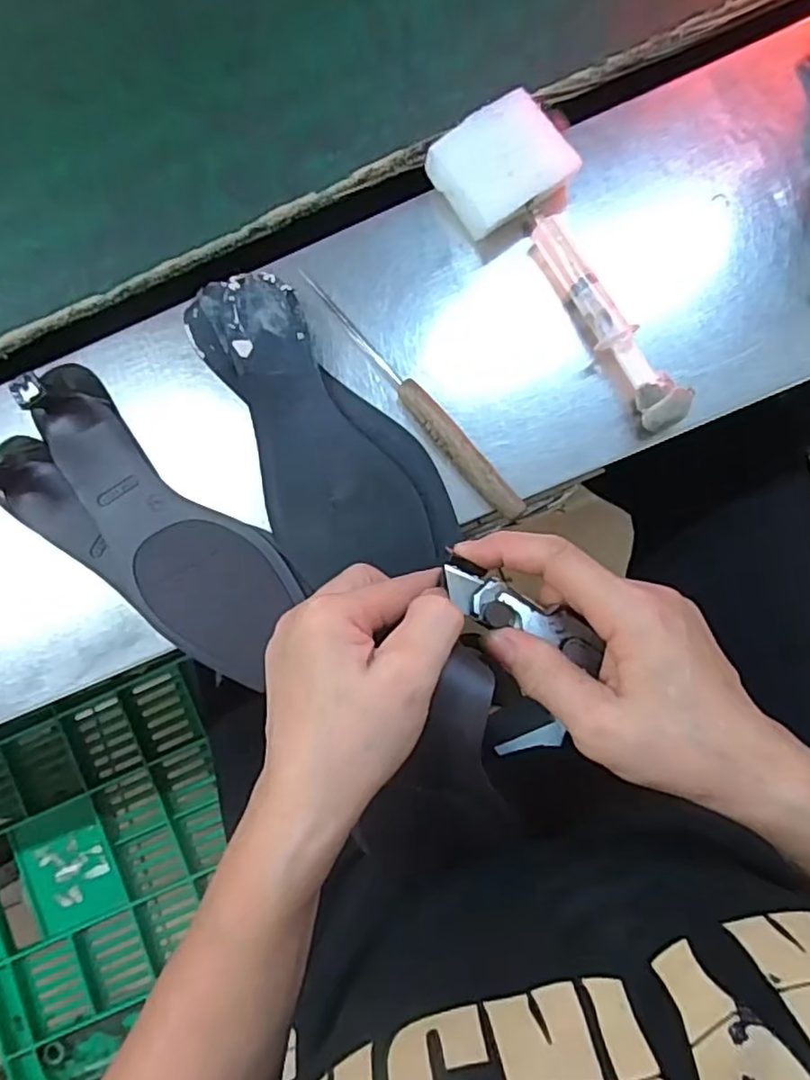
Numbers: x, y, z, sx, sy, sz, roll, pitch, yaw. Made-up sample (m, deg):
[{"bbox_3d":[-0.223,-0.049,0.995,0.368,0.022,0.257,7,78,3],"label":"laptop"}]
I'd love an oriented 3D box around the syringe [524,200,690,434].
[{"bbox_3d":[0.111,-0.131,0.370,0.022,0.026,0.153,-28,81,1],"label":"syringe"}]

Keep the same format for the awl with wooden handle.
[{"bbox_3d":[0.001,-0.085,0.377,0.015,0.016,0.189,-42,81,-1],"label":"awl with wooden handle"}]

